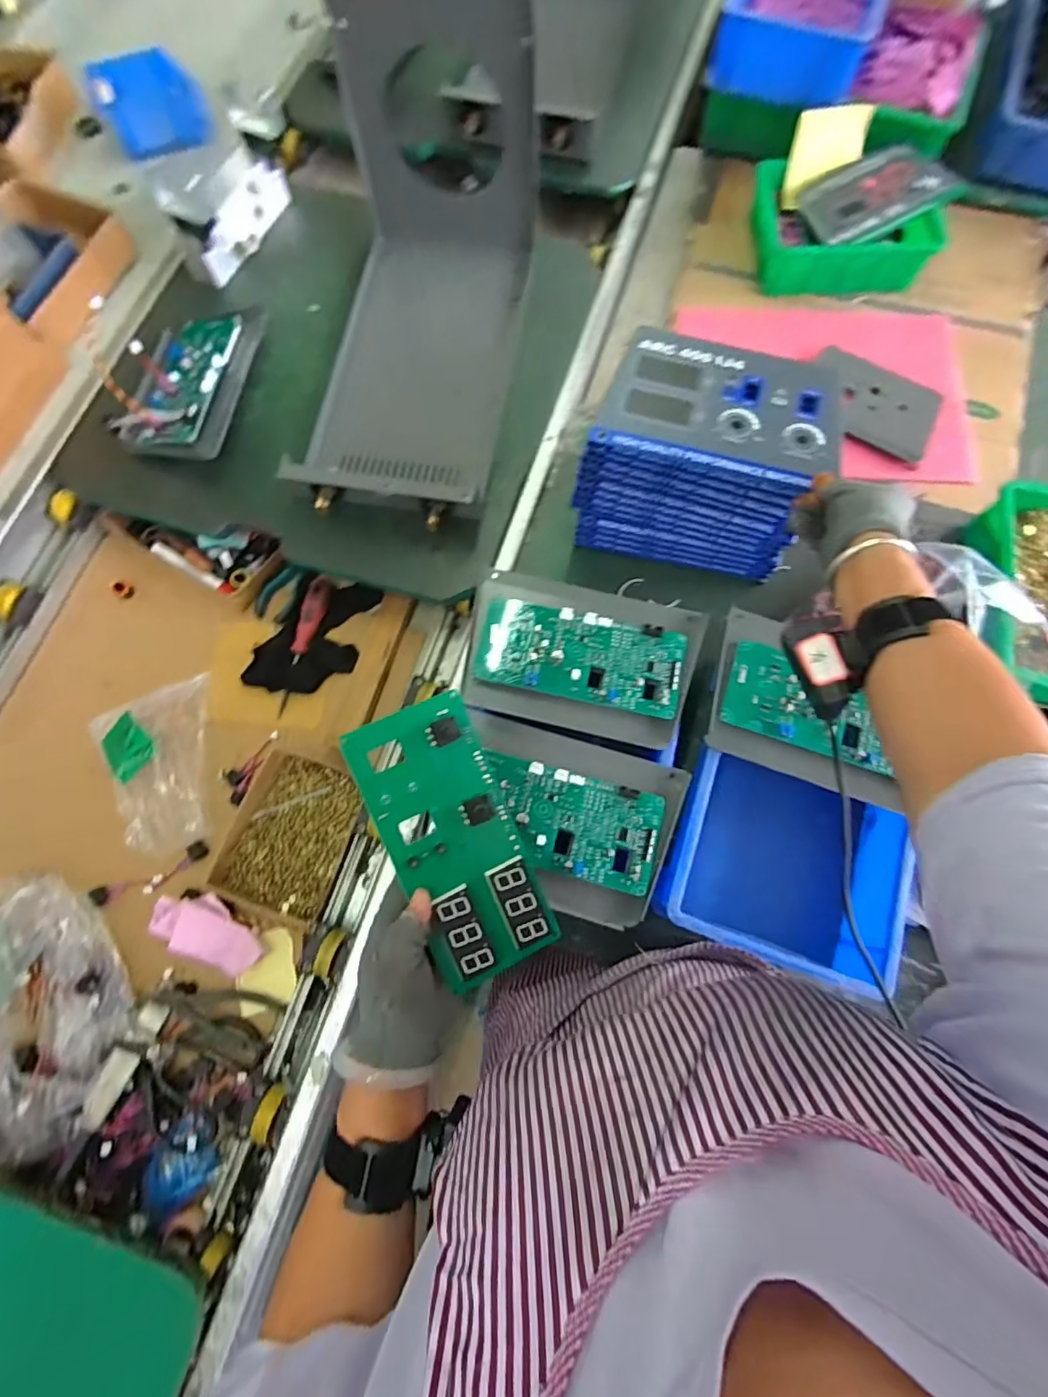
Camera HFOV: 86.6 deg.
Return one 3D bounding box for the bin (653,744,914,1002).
[{"bbox_3d":[0.241,0.158,0.534,0.187,0.074,0.166,19,76,5],"label":"bin"}]

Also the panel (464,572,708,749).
[{"bbox_3d":[0.057,-0.045,0.546,0.216,0.028,0.144,13,76,4],"label":"panel"}]

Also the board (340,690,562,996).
[{"bbox_3d":[-0.048,0.099,0.388,0.083,0.019,0.191,-23,90,-6],"label":"board"}]

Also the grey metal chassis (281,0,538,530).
[{"bbox_3d":[-0.134,-0.501,0.610,0.228,0.369,0.509,9,75,3],"label":"grey metal chassis"}]

